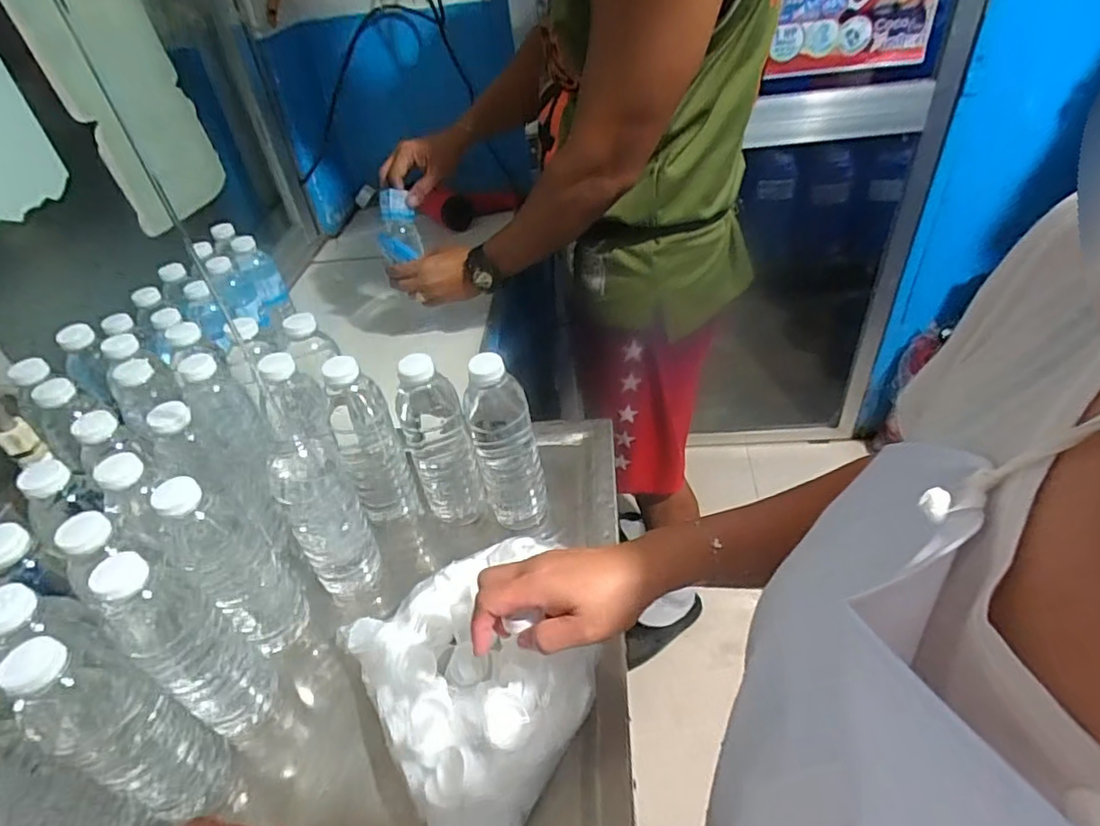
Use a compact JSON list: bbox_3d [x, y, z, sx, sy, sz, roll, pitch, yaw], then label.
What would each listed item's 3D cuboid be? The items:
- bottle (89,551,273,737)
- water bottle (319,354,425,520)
[{"bbox_3d":[-0.280,0.177,0.463,0.063,0.220,0.063,19,48,28],"label":"bottle"},{"bbox_3d":[-0.175,0.039,0.590,0.058,0.201,0.053,-23,43,-17],"label":"water bottle"}]

